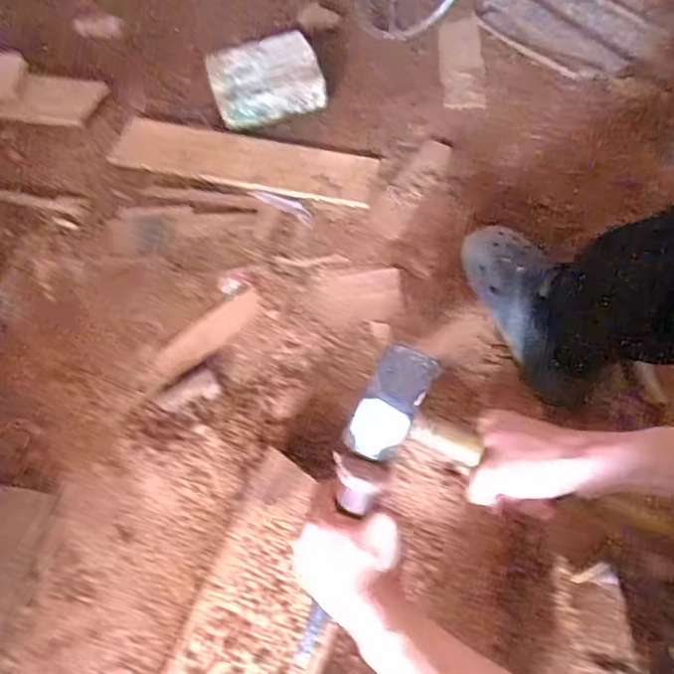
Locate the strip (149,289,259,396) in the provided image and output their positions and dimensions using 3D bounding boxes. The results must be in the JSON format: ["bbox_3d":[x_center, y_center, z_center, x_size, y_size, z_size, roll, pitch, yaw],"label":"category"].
[{"bbox_3d":[-0.172,0.000,0.734,0.051,0.004,0.177,39,65,21],"label":"strip"}]

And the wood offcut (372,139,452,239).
[{"bbox_3d":[0.116,-0.233,0.862,0.054,0.012,0.208,27,62,16],"label":"wood offcut"}]

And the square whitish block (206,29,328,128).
[{"bbox_3d":[-0.116,-0.419,0.915,0.167,0.073,0.120,-15,59,-10],"label":"square whitish block"}]

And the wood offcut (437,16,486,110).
[{"bbox_3d":[0.219,-0.495,0.995,0.081,0.014,0.230,2,58,1],"label":"wood offcut"}]

